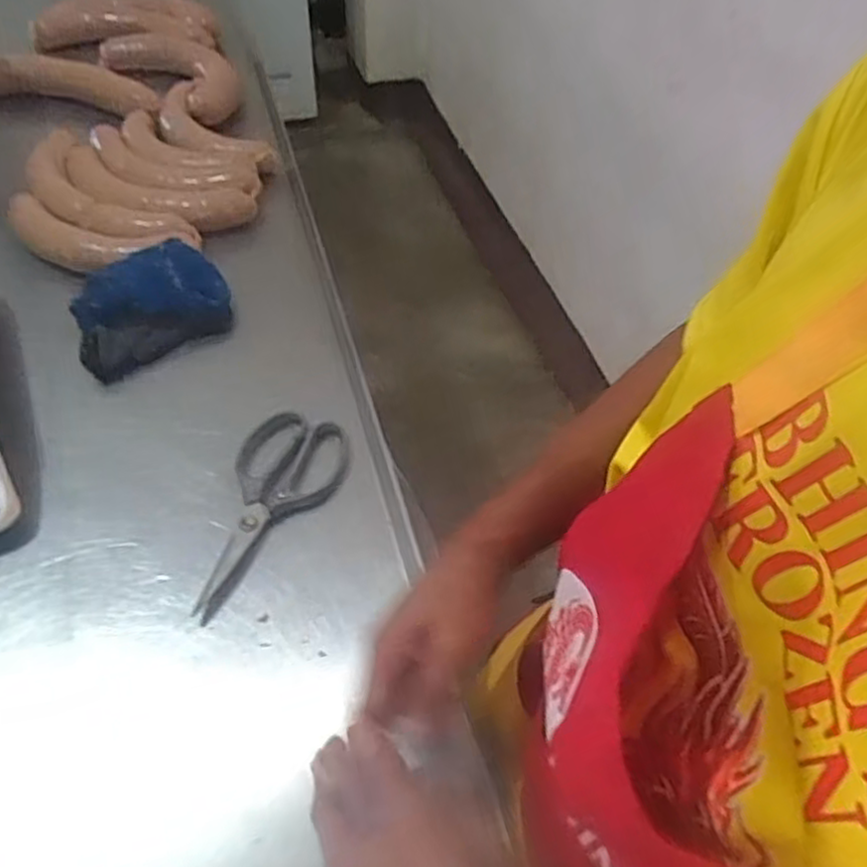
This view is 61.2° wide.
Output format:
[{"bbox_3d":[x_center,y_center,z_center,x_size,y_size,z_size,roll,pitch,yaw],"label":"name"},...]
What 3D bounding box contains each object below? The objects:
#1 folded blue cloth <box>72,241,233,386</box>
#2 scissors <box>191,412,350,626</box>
[{"bbox_3d":[-0.292,-0.130,0.747,0.159,0.050,0.112,-30,57,-25],"label":"folded blue cloth"},{"bbox_3d":[-0.146,0.062,0.621,0.093,0.013,0.205,16,52,13],"label":"scissors"}]

